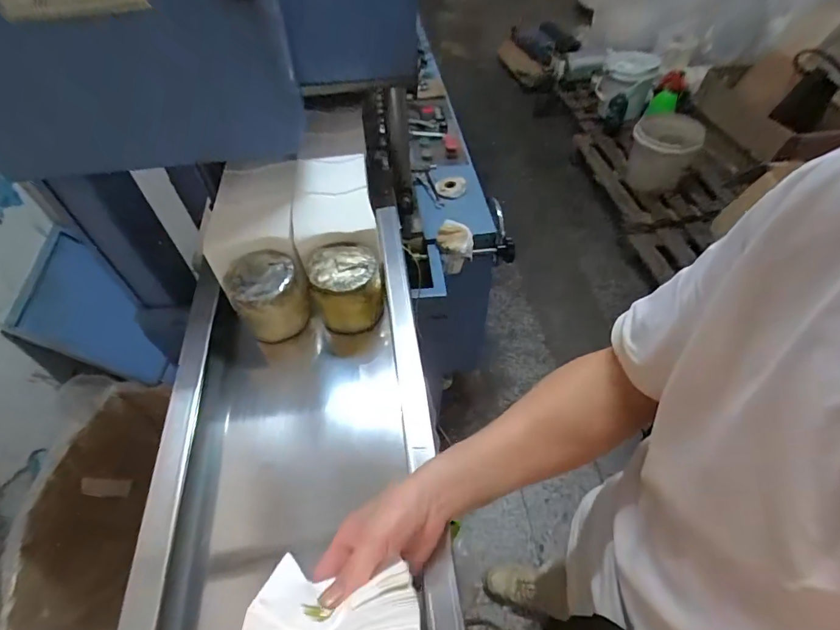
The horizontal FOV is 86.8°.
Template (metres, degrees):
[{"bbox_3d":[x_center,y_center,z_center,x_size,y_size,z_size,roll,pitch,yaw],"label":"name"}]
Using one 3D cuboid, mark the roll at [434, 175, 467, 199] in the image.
[{"bbox_3d":[0.084,-0.330,1.139,0.086,0.017,0.086,-1,53,2],"label":"roll"}]

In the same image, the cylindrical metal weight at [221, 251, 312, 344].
[{"bbox_3d":[-0.215,-0.026,0.639,0.097,0.095,0.089,-30,57,-18],"label":"cylindrical metal weight"}]

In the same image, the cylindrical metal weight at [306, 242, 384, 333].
[{"bbox_3d":[-0.104,-0.034,0.647,0.097,0.103,0.103,-4,53,0],"label":"cylindrical metal weight"}]

